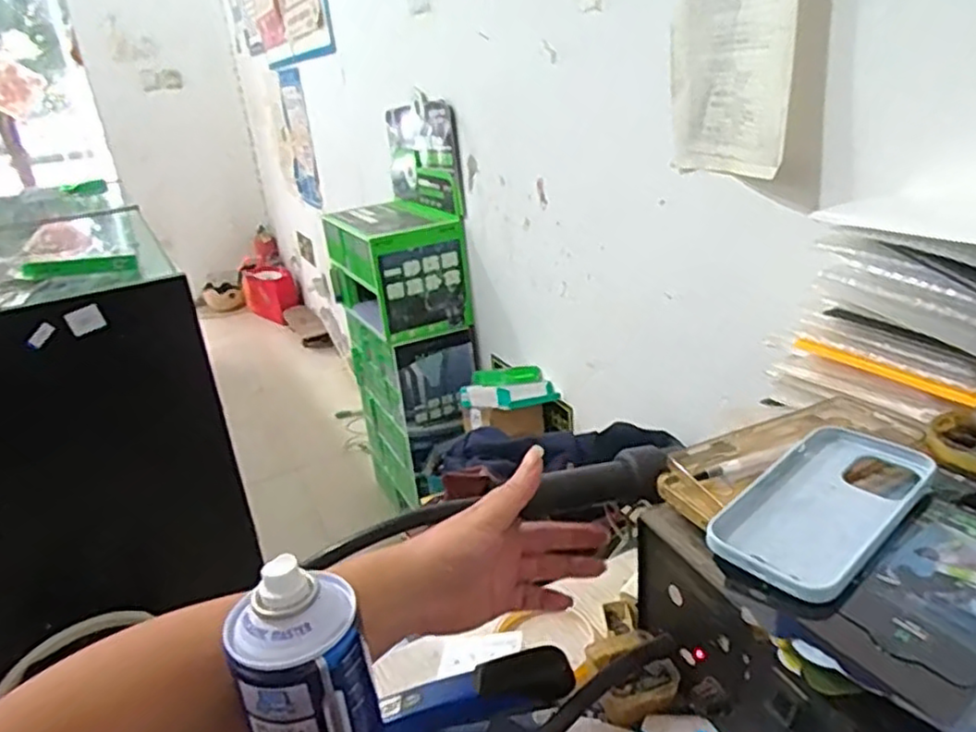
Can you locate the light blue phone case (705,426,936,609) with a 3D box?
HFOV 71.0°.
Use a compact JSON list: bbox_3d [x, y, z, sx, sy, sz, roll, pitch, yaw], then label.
[{"bbox_3d":[0.209,0.082,0.419,0.162,0.017,0.081,-22,28,-34],"label":"light blue phone case"}]

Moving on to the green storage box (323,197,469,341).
[{"bbox_3d":[-0.252,-0.264,1.820,0.246,0.265,0.497,-17,26,-24],"label":"green storage box"}]

